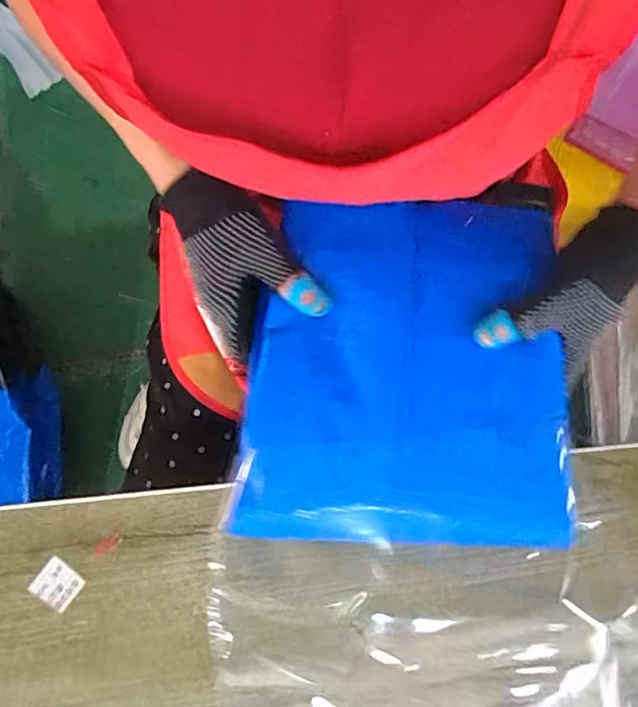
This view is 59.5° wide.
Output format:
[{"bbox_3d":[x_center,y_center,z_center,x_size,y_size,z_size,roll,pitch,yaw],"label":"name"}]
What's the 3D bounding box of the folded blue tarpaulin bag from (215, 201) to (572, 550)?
[{"bbox_3d":[0.053,0.006,0.344,0.189,0.021,0.208,4,79,0],"label":"folded blue tarpaulin bag"}]

